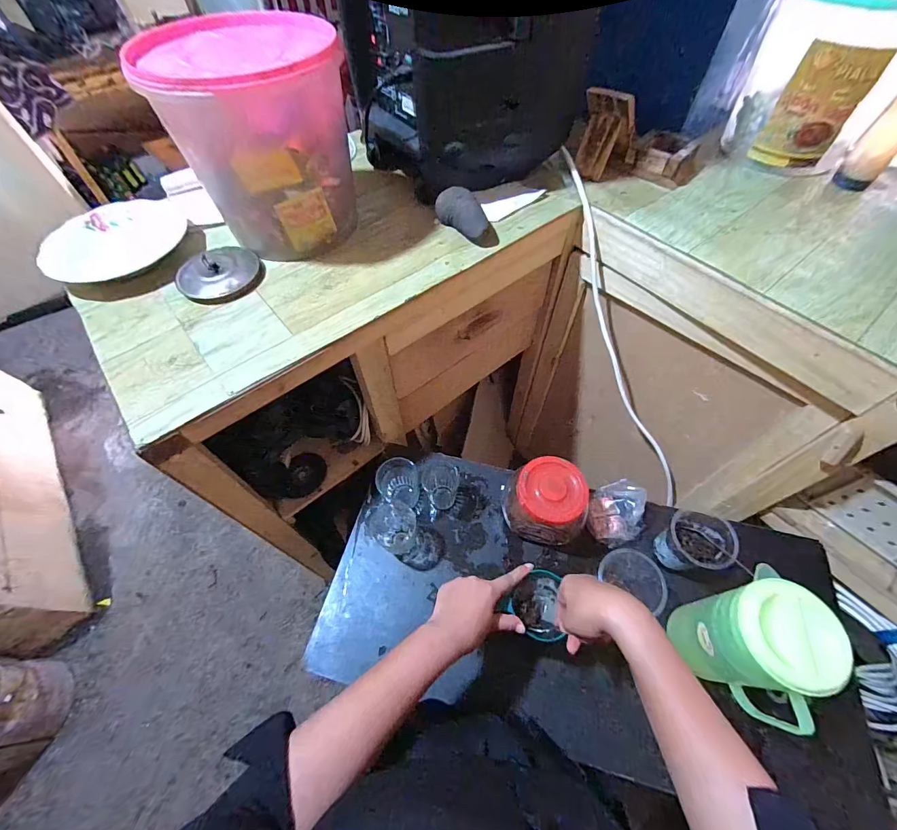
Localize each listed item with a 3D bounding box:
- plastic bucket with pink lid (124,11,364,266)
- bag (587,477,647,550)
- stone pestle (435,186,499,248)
[{"bbox_3d":[-0.261,-0.394,0.575,0.214,0.228,0.208,-1,59,2],"label":"plastic bucket with pink lid"},{"bbox_3d":[0.290,0.167,0.661,0.087,0.045,0.112,22,62,15],"label":"bag"},{"bbox_3d":[0.032,-0.332,0.637,0.056,0.050,0.125,-31,62,-15],"label":"stone pestle"}]

